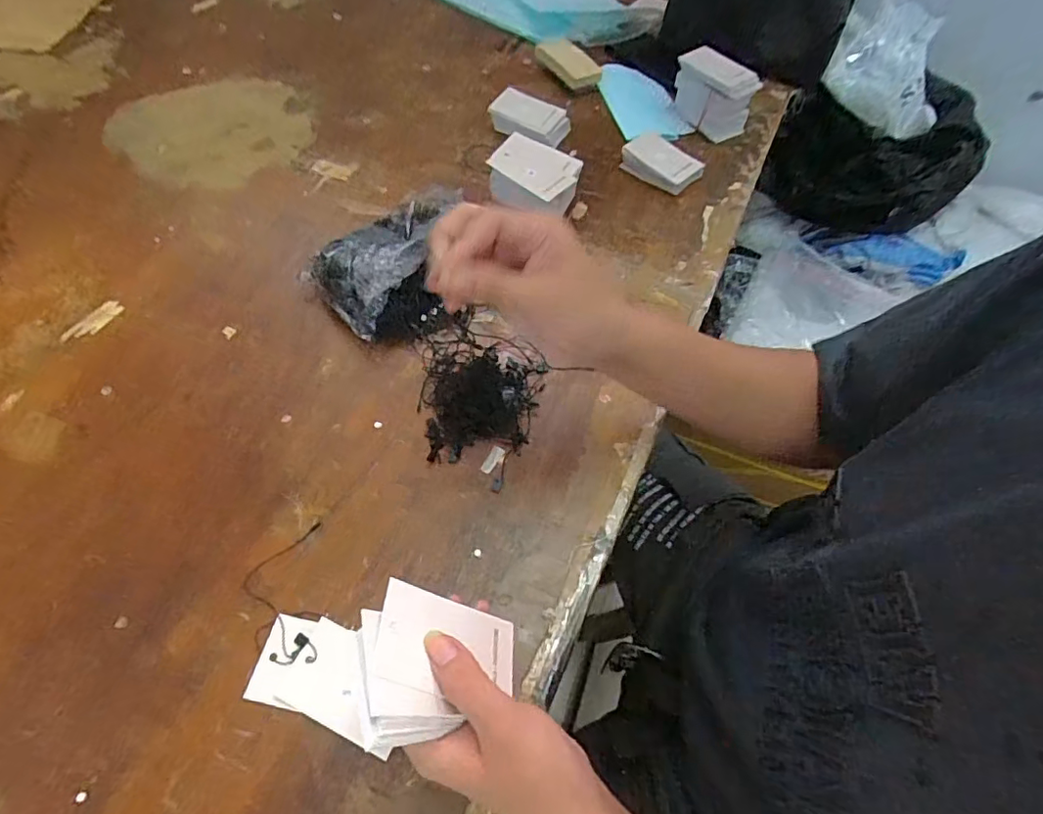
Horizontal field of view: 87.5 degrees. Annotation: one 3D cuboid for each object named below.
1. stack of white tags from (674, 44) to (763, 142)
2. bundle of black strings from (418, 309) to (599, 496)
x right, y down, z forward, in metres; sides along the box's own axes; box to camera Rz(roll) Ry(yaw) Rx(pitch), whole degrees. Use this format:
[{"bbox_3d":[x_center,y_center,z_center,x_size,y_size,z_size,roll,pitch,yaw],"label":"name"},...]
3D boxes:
[{"bbox_3d":[0.240,-0.394,0.683,0.054,0.069,0.095,-31,65,-20],"label":"stack of white tags"},{"bbox_3d":[-0.037,-0.012,0.458,0.127,0.013,0.128,38,64,18],"label":"bundle of black strings"}]

